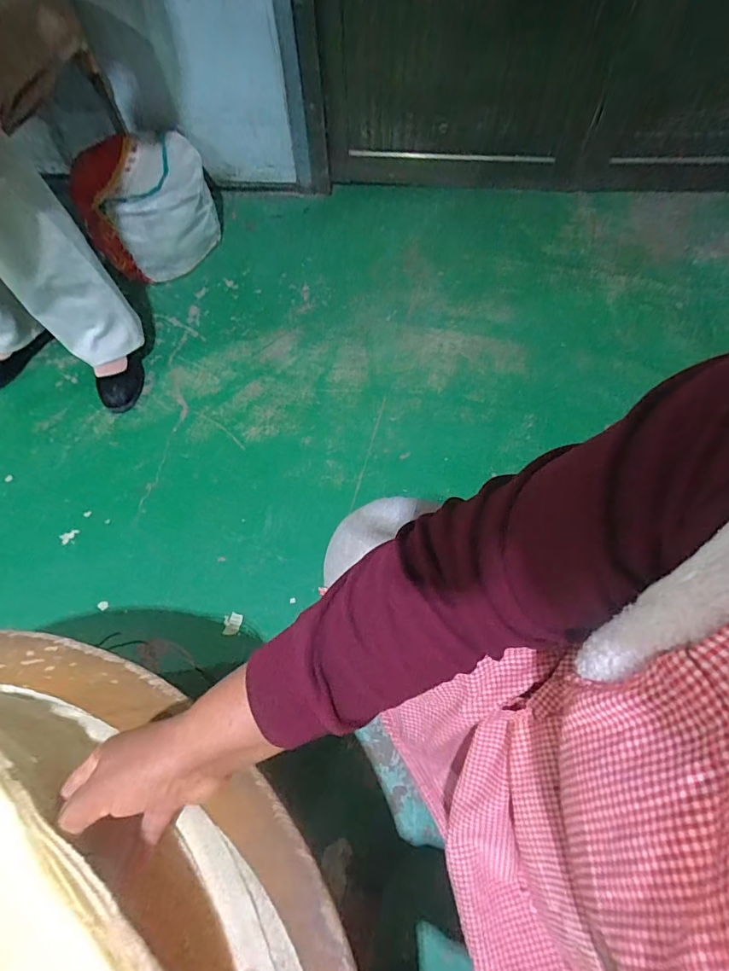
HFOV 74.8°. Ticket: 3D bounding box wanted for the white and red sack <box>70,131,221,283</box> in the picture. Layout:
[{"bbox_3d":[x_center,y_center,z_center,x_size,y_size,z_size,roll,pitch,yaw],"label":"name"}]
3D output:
[{"bbox_3d":[-0.527,-0.681,1.175,0.307,0.222,0.240,-26,64,-12],"label":"white and red sack"}]

